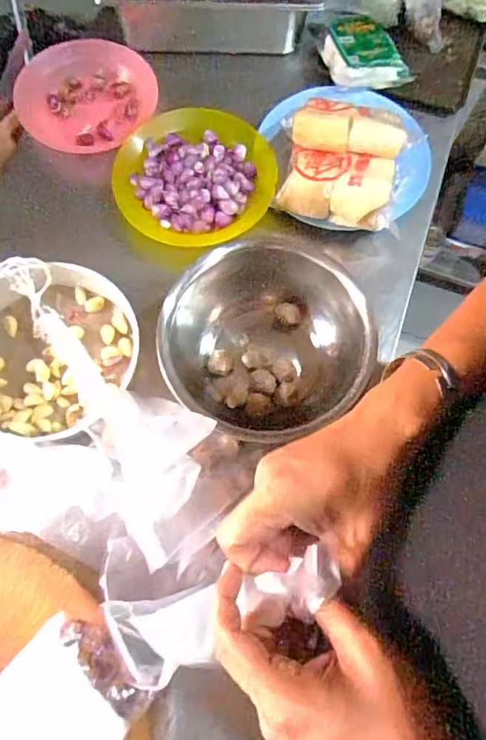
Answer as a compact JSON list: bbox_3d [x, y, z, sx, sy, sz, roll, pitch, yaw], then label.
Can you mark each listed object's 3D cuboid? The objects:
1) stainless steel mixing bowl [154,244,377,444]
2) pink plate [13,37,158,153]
[{"bbox_3d":[0.020,-0.035,0.587,0.221,0.106,0.229,0,72,-1],"label":"stainless steel mixing bowl"},{"bbox_3d":[-0.226,-0.403,0.731,0.201,0.040,0.178,-16,81,-11],"label":"pink plate"}]

